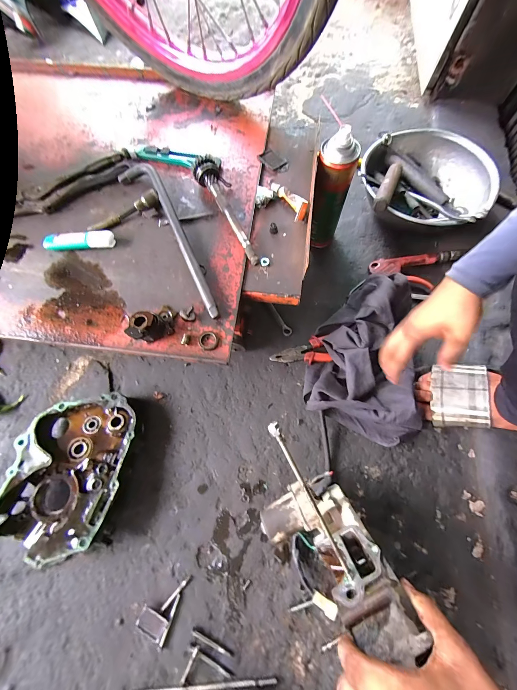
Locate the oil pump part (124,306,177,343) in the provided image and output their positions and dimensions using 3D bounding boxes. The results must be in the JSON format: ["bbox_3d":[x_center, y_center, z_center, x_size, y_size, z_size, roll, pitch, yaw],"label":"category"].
[{"bbox_3d":[-0.140,-0.028,0.350,0.040,0.034,0.062,42,77,13],"label":"oil pump part"}]

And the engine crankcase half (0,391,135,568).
[{"bbox_3d":[-0.307,0.205,0.439,0.177,0.065,0.243,8,72,4],"label":"engine crankcase half"}]

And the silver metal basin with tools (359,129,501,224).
[{"bbox_3d":[0.349,-0.344,0.562,0.251,0.130,0.258,0,72,1],"label":"silver metal basin with tools"}]

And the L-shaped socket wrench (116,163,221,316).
[{"bbox_3d":[-0.136,-0.167,0.402,0.053,0.022,0.308,-27,73,-7],"label":"L-shaped socket wrench"}]

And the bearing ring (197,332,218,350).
[{"bbox_3d":[-0.068,-0.006,0.356,0.025,0.007,0.028,-29,74,-8],"label":"bearing ring"}]

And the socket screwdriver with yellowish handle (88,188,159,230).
[{"bbox_3d":[-0.211,-0.209,0.415,0.115,0.024,0.019,-32,74,-9],"label":"socket screwdriver with yellowish handle"}]

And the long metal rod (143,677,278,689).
[{"bbox_3d":[-0.078,0.485,0.369,0.207,0.008,0.009,-5,72,0],"label":"long metal rod"}]

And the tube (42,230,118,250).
[{"bbox_3d":[-0.277,-0.159,0.402,0.106,0.019,0.023,-2,72,1],"label":"tube"}]

